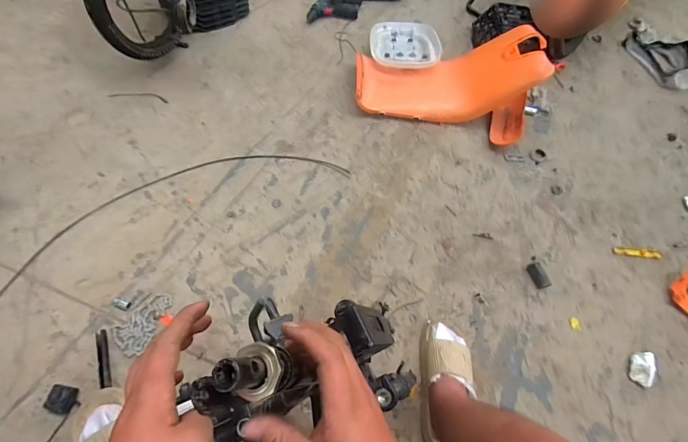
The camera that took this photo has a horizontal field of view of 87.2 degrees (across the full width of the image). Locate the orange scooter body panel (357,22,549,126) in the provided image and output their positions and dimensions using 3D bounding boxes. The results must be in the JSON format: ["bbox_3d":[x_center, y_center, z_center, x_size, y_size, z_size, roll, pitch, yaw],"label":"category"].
[{"bbox_3d":[0.366,-0.494,1.272,0.616,0.141,0.287,-7,61,10],"label":"orange scooter body panel"}]

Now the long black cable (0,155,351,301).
[{"bbox_3d":[-0.576,0.069,0.980,1.249,0.022,0.363,-36,70,-23],"label":"long black cable"}]

